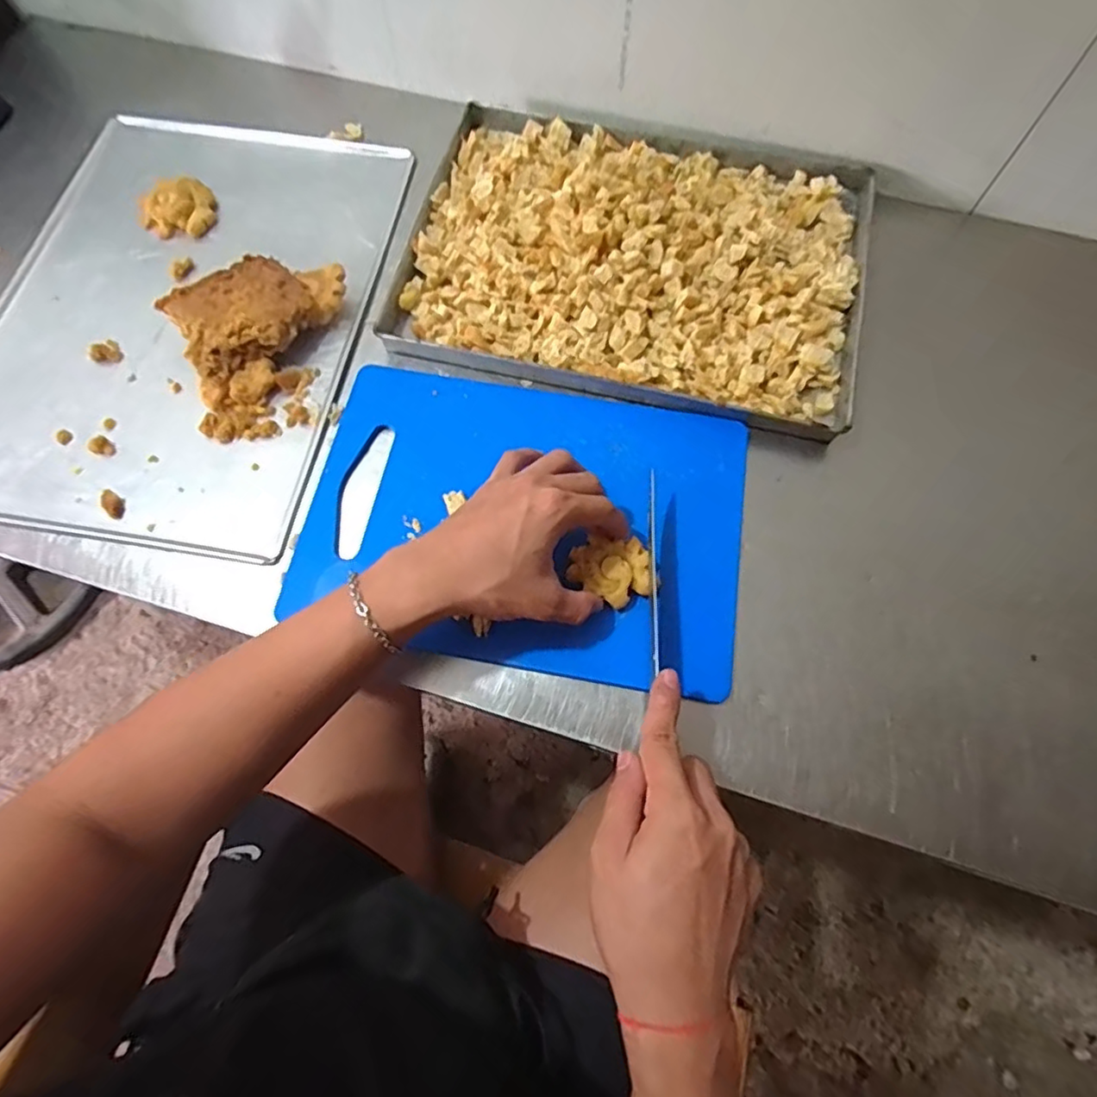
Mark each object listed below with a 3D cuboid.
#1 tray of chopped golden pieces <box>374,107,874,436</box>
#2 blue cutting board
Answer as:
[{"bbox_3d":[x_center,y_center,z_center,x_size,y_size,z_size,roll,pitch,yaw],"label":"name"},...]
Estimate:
[{"bbox_3d":[0.080,-0.271,0.559,0.407,0.047,0.288,13,69,4],"label":"tray of chopped golden pieces"},{"bbox_3d":[-0.016,-0.027,0.485,0.336,0.011,0.239,10,68,3],"label":"blue cutting board"}]

